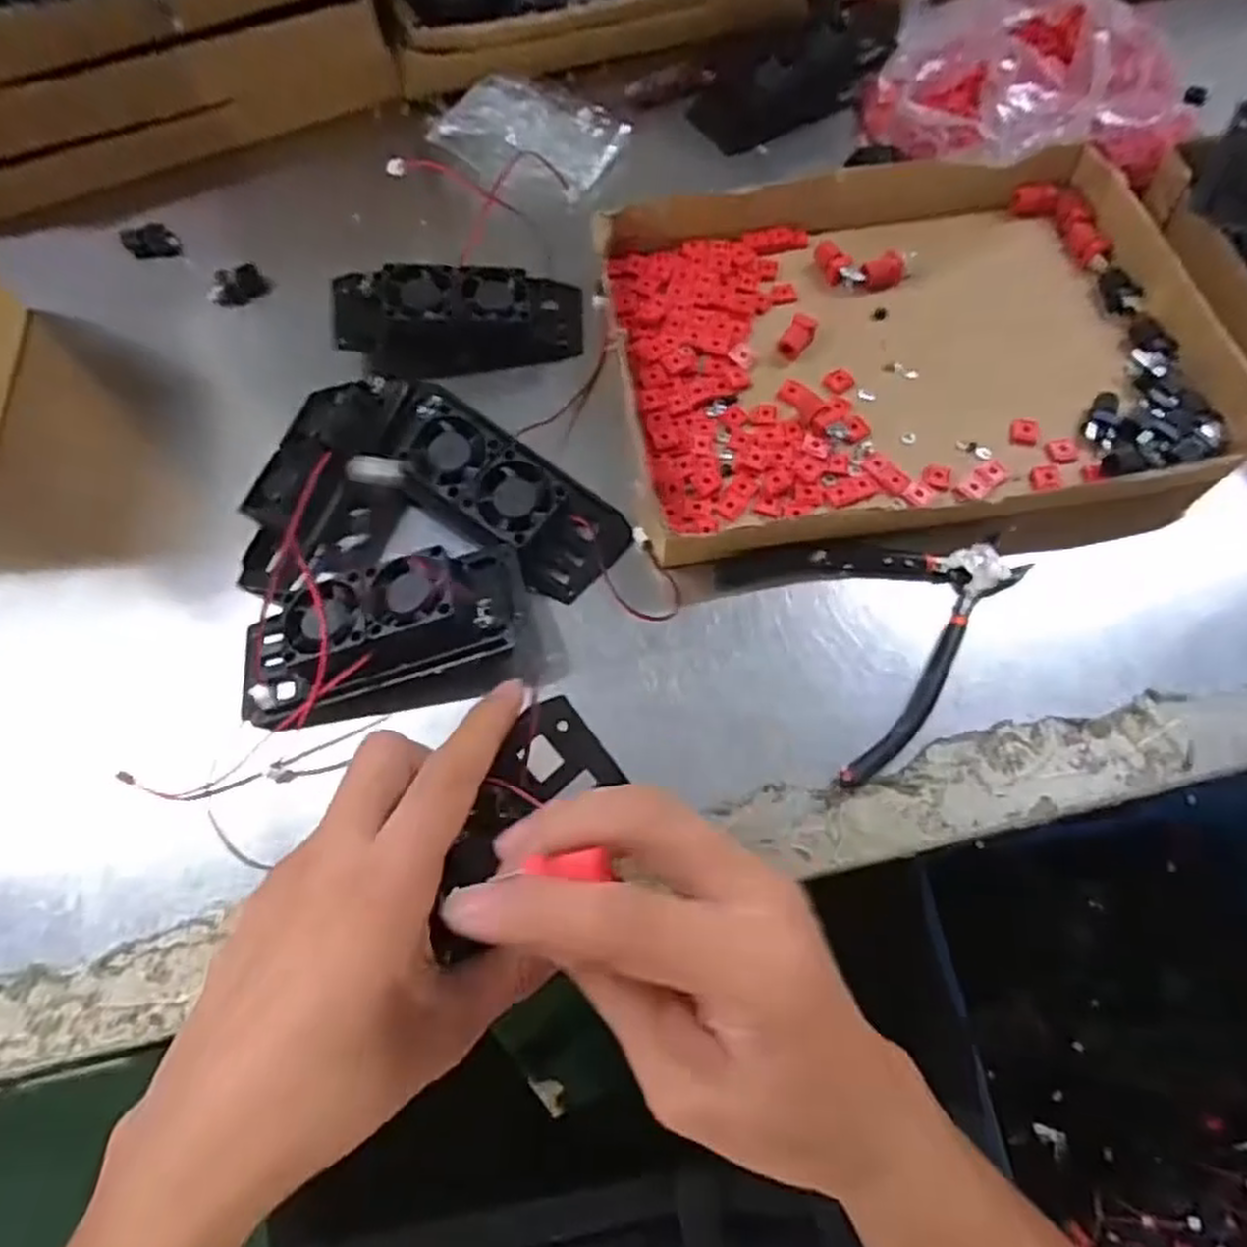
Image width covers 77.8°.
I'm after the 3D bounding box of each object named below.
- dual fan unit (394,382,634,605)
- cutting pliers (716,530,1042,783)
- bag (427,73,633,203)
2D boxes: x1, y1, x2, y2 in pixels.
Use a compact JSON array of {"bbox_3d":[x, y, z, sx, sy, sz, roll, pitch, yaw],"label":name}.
[{"bbox_3d":[-0.062,-0.067,0.387,0.131,0.027,0.056,38,75,-1],"label":"dual fan unit"},{"bbox_3d":[0.128,-0.007,0.367,0.128,0.013,0.121,-25,67,-9],"label":"cutting pliers"},{"bbox_3d":[-0.062,-0.329,0.513,0.116,0.015,0.087,26,69,13],"label":"bag"}]

